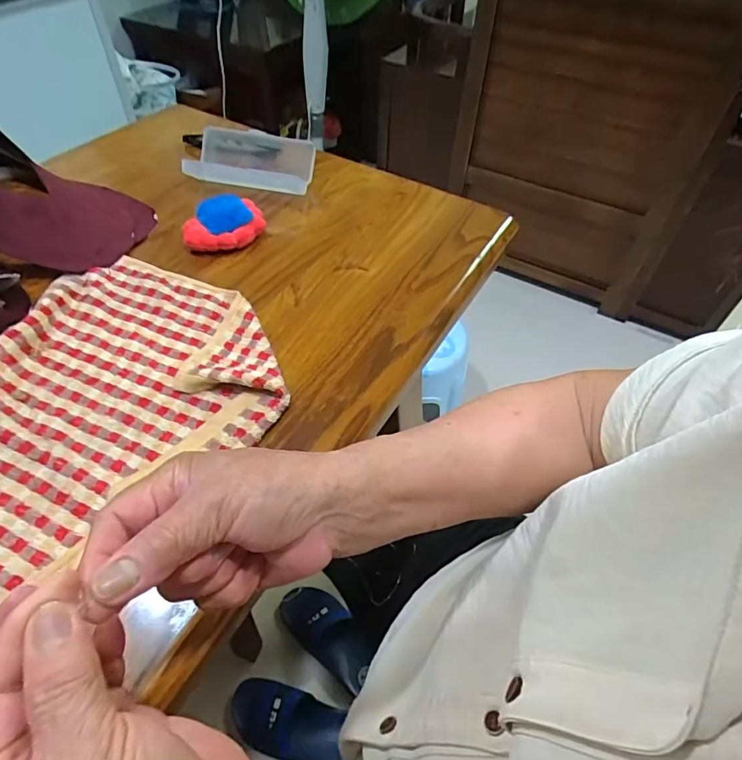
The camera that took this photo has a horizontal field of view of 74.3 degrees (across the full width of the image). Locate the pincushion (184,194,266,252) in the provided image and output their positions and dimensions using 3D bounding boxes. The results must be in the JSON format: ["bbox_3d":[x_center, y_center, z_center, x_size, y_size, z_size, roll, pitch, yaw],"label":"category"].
[{"bbox_3d":[-0.163,-0.173,0.542,0.089,0.036,0.074,-11,51,-13],"label":"pincushion"}]

